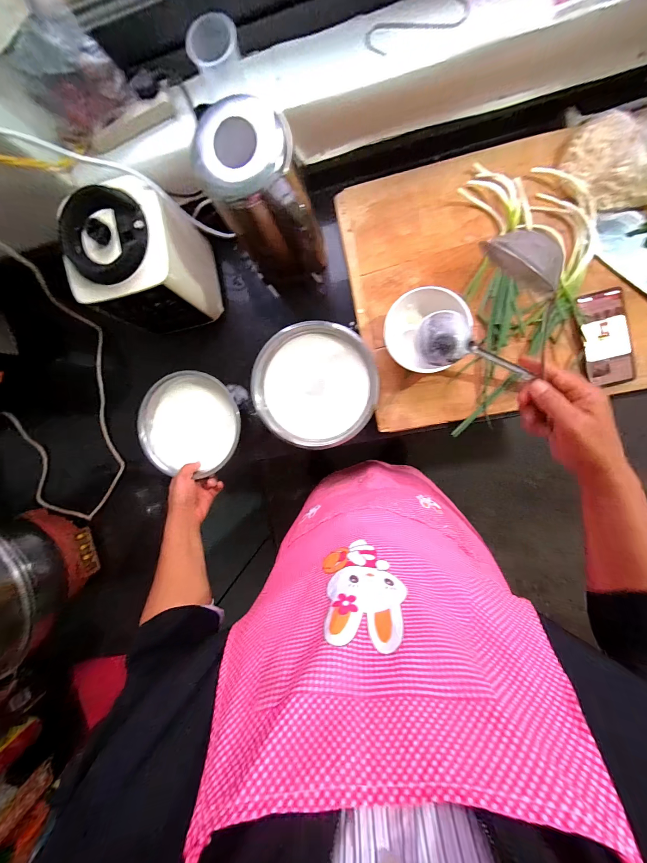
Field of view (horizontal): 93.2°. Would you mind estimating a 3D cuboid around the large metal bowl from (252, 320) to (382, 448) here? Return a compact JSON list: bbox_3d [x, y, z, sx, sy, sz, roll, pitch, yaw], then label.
[{"bbox_3d":[-0.013,-0.092,0.620,0.232,0.067,0.238,1,94,7],"label":"large metal bowl"}]

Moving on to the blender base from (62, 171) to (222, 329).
[{"bbox_3d":[-0.324,-0.300,0.562,0.191,0.185,0.175,-15,92,8],"label":"blender base"}]

